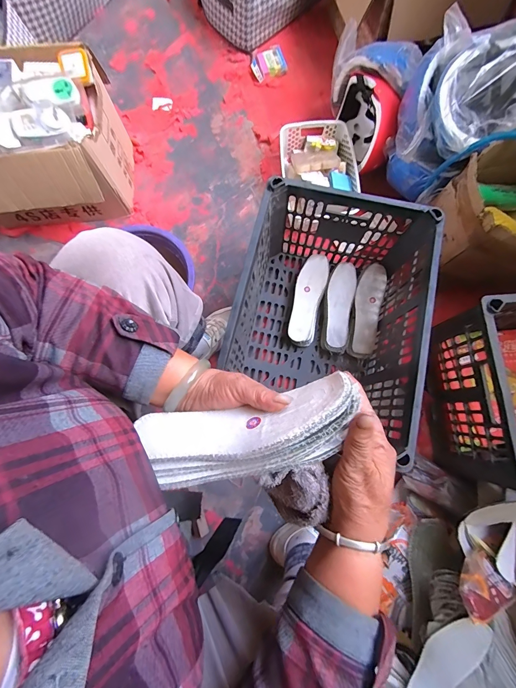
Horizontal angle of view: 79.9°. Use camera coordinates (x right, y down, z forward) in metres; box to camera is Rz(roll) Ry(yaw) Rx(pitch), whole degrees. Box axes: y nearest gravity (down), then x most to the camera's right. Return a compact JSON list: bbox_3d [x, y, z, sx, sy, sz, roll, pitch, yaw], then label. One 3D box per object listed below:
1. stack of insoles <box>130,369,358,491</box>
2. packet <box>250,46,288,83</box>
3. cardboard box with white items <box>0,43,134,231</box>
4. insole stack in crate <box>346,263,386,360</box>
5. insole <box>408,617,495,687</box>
[{"bbox_3d":[-0.017,0.087,0.291,0.218,0.040,0.071,-16,77,17],"label":"stack of insoles"},{"bbox_3d":[0.037,-0.908,1.004,0.112,0.037,0.091,-17,78,-2],"label":"packet"},{"bbox_3d":[-0.559,-0.487,0.763,0.392,0.265,0.326,-7,78,0],"label":"cardboard box with white items"},{"bbox_3d":[0.275,-0.085,0.779,0.069,0.037,0.236,11,79,4],"label":"insole stack in crate"},{"bbox_3d":[0.295,0.513,0.481,0.065,0.031,0.211,24,100,6],"label":"insole"}]

